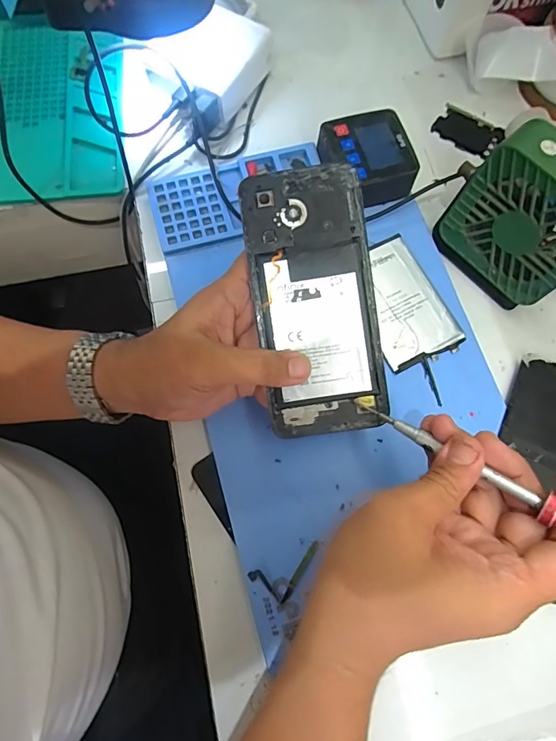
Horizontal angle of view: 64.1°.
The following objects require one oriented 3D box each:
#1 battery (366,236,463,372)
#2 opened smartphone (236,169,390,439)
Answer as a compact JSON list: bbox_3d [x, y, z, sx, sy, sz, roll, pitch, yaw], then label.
[{"bbox_3d":[0.098,-0.056,0.354,0.065,0.004,0.104,-21,78,-10],"label":"battery"},{"bbox_3d":[0.024,-0.043,0.286,0.075,0.004,0.166,-8,92,2],"label":"opened smartphone"}]

